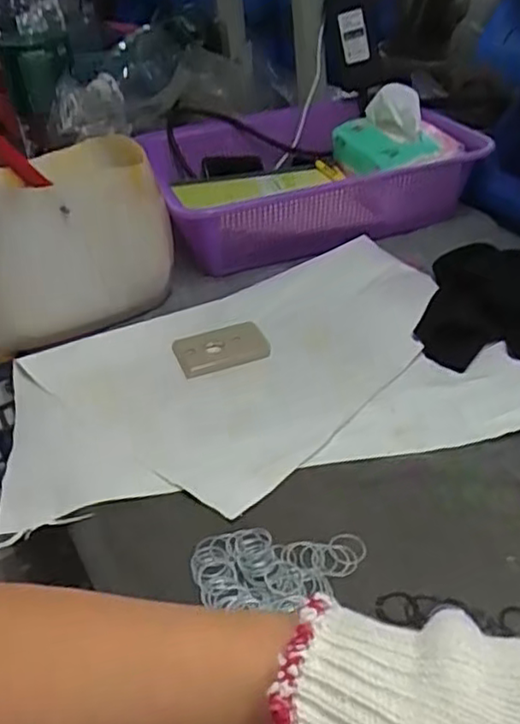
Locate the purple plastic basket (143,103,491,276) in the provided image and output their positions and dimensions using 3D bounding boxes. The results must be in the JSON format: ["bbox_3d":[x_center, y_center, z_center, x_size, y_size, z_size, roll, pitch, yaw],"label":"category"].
[{"bbox_3d":[0.055,-0.221,0.773,0.340,0.084,0.264,-13,36,-8],"label":"purple plastic basket"}]

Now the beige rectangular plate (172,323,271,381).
[{"bbox_3d":[-0.034,-0.013,0.581,0.078,0.009,0.048,-15,37,-12],"label":"beige rectangular plate"}]

